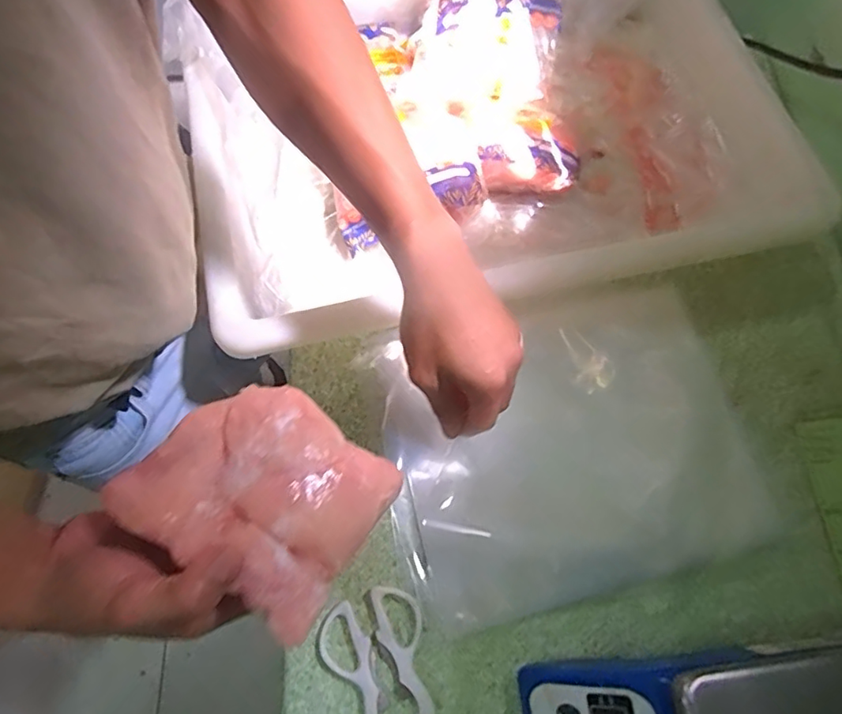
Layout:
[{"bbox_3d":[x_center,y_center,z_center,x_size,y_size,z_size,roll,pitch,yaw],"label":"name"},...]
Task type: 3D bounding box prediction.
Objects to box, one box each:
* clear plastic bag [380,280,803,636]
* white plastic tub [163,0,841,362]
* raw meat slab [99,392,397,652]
[{"bbox_3d":[0.134,0.064,0.496,0.323,0.028,0.263,-14,70,-7],"label":"clear plastic bag"},{"bbox_3d":[0.063,-0.248,0.566,0.588,0.110,0.380,-18,71,-8],"label":"white plastic tub"},{"bbox_3d":[-0.095,0.080,0.335,0.134,0.029,0.117,34,53,5],"label":"raw meat slab"}]

